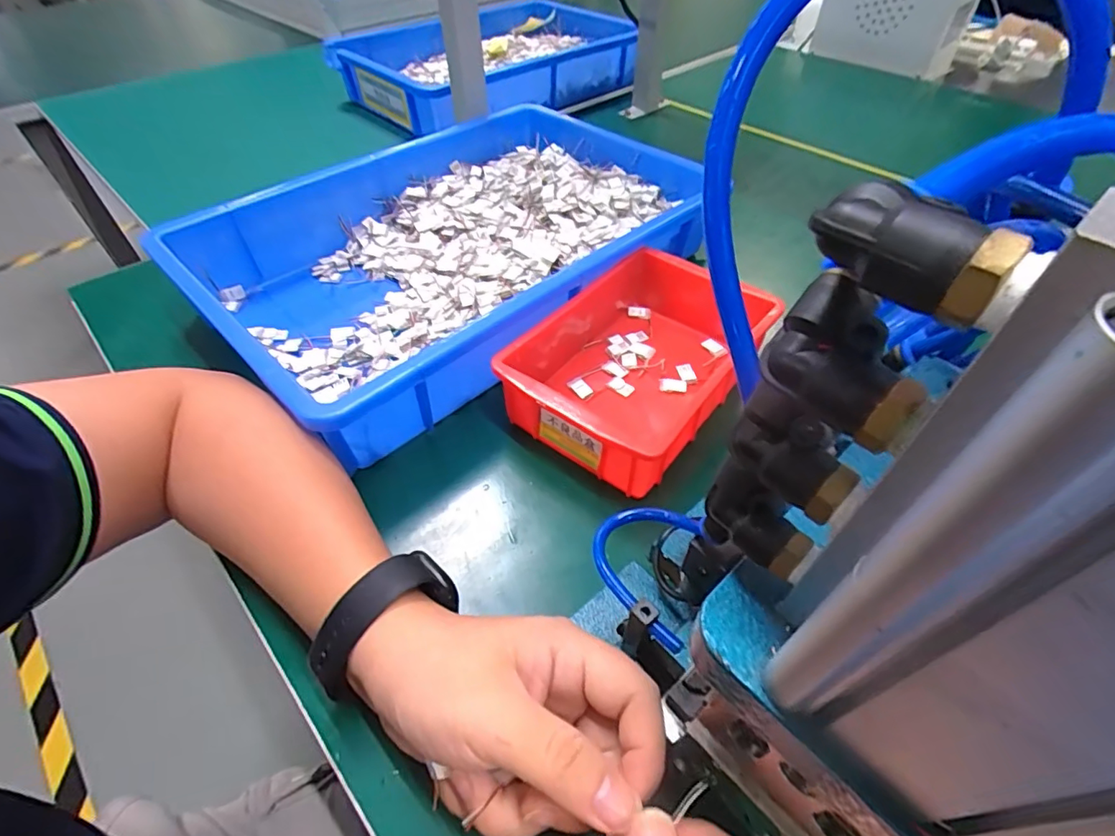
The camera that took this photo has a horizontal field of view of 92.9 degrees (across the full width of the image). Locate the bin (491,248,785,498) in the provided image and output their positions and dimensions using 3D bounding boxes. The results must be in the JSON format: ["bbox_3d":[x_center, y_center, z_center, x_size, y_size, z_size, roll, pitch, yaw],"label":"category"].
[{"bbox_3d":[0.061,-0.050,0.405,0.144,0.057,0.202,33,57,26],"label":"bin"}]

